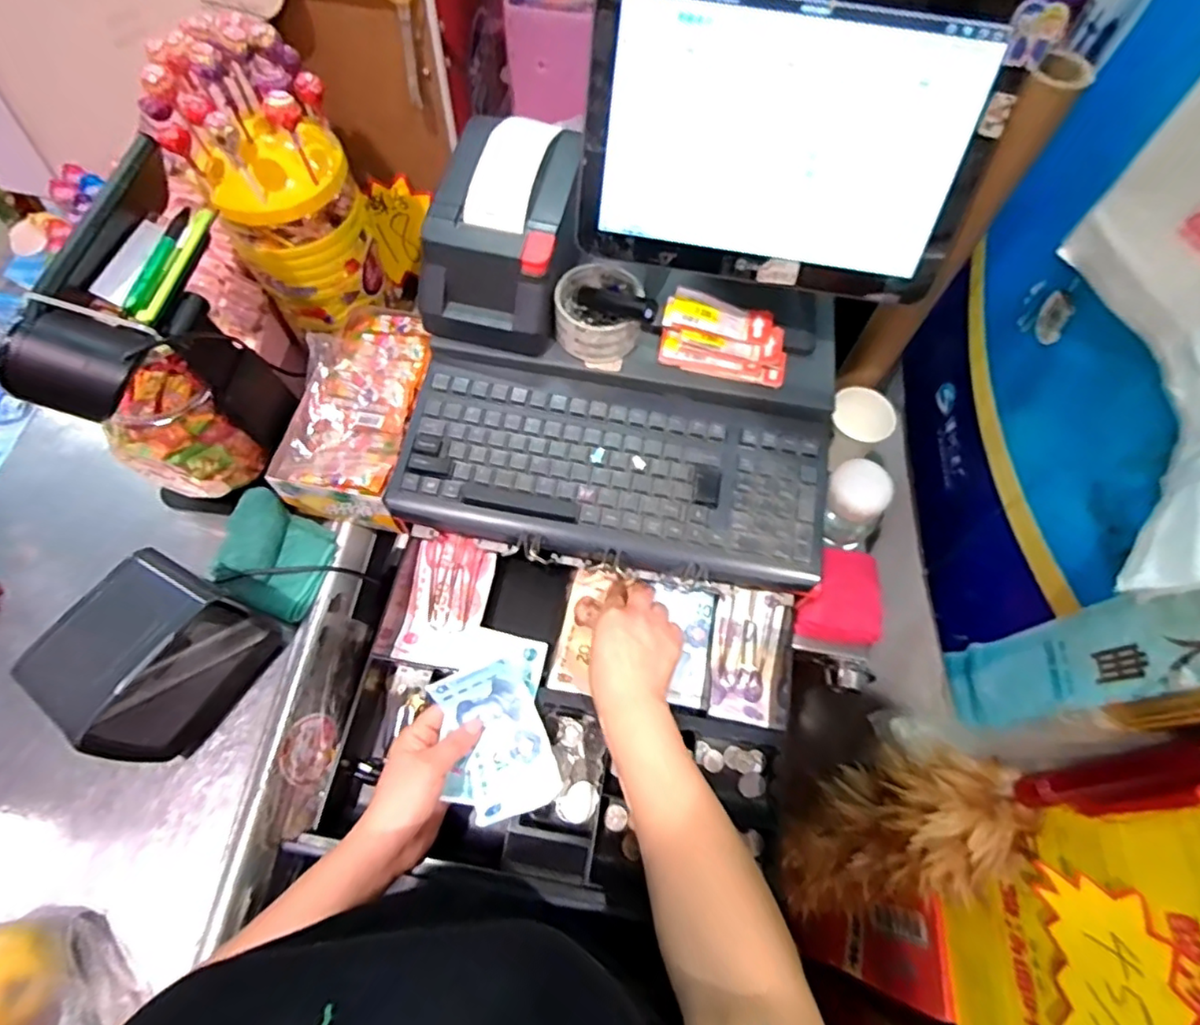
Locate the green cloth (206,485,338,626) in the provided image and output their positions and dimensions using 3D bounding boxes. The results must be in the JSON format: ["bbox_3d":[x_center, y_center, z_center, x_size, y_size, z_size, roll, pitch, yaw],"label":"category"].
[{"bbox_3d":[-0.341,0.045,0.644,0.123,0.036,0.106,24,65,8],"label":"green cloth"}]

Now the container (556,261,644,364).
[{"bbox_3d":[0.000,-0.189,0.595,0.080,0.054,0.090,9,64,1],"label":"container"}]

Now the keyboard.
[{"bbox_3d":[0.014,-0.036,0.572,0.387,0.034,0.157,10,64,2],"label":"keyboard"}]

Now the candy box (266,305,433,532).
[{"bbox_3d":[-0.253,-0.113,0.665,0.129,0.068,0.248,8,64,1],"label":"candy box"}]

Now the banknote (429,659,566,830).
[{"bbox_3d":[-0.081,0.180,0.495,0.072,0.037,0.113,-21,67,-13],"label":"banknote"}]

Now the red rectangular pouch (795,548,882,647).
[{"bbox_3d":[0.254,0.083,0.642,0.079,0.020,0.107,17,65,5],"label":"red rectangular pouch"}]

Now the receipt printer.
[{"bbox_3d":[-0.086,-0.264,0.592,0.122,0.123,0.189,12,64,3],"label":"receipt printer"}]

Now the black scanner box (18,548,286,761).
[{"bbox_3d":[-0.391,0.130,0.539,0.097,0.146,0.154,29,66,10],"label":"black scanner box"}]

